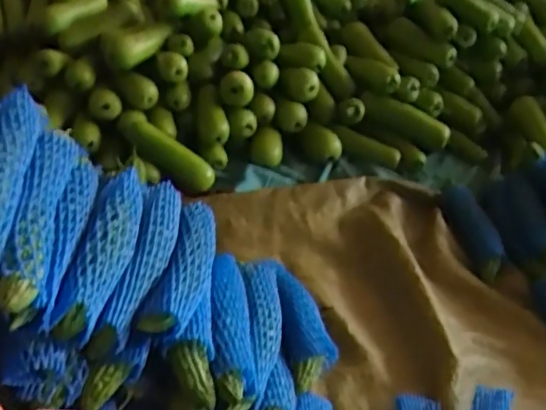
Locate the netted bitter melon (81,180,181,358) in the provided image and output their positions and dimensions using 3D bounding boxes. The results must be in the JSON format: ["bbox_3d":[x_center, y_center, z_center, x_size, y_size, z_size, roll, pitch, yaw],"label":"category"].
[{"bbox_3d":[-0.148,0.065,0.681,0.056,0.073,0.241,9,35,4],"label":"netted bitter melon"}]

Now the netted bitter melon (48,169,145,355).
[{"bbox_3d":[-0.182,0.049,0.645,0.054,0.064,0.227,5,35,-1],"label":"netted bitter melon"}]

